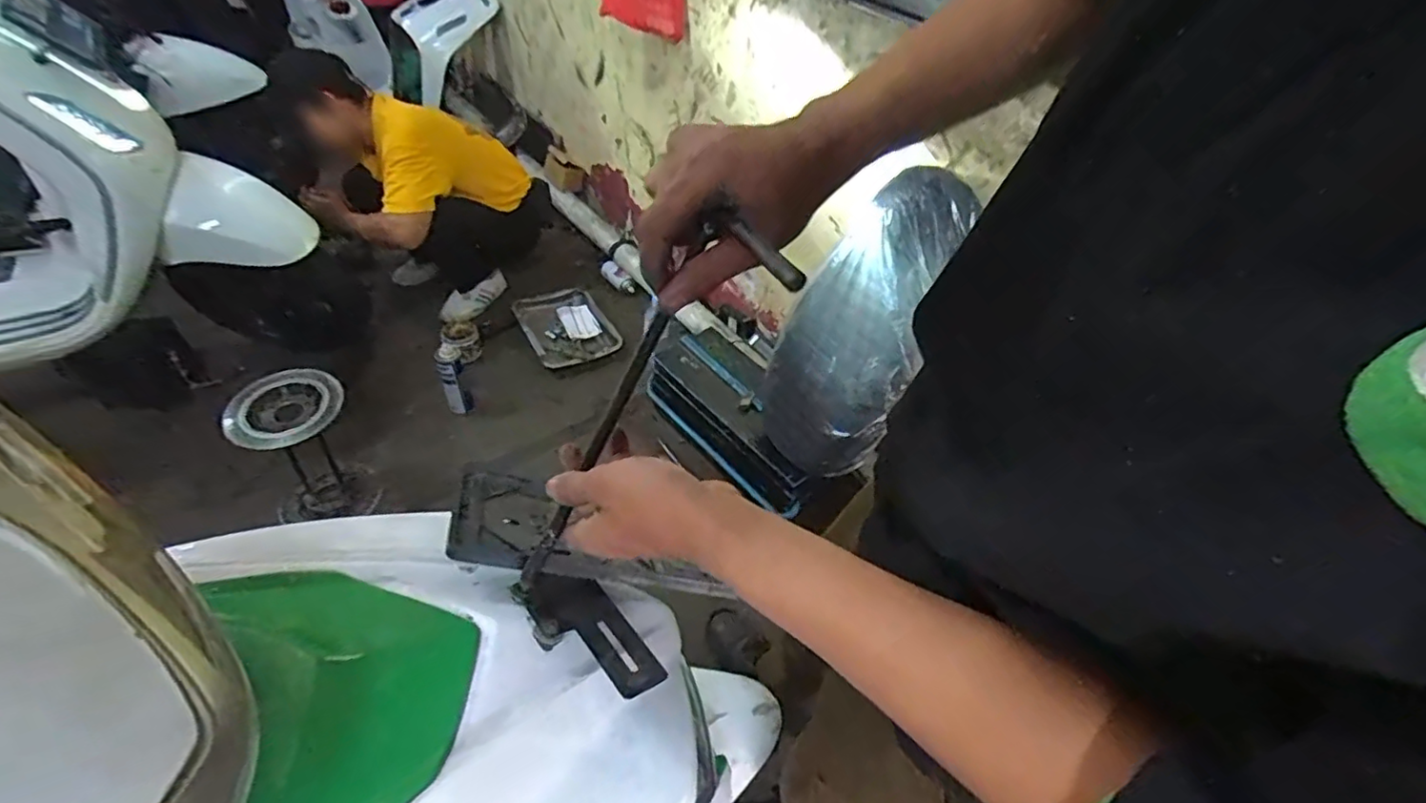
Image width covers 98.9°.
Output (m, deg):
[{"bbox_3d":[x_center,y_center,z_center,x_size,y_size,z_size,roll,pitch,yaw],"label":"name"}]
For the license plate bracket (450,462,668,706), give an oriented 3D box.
[{"bbox_3d":[-0.145,0.134,0.482,0.111,0.025,0.243,10,27,-47],"label":"license plate bracket"}]

